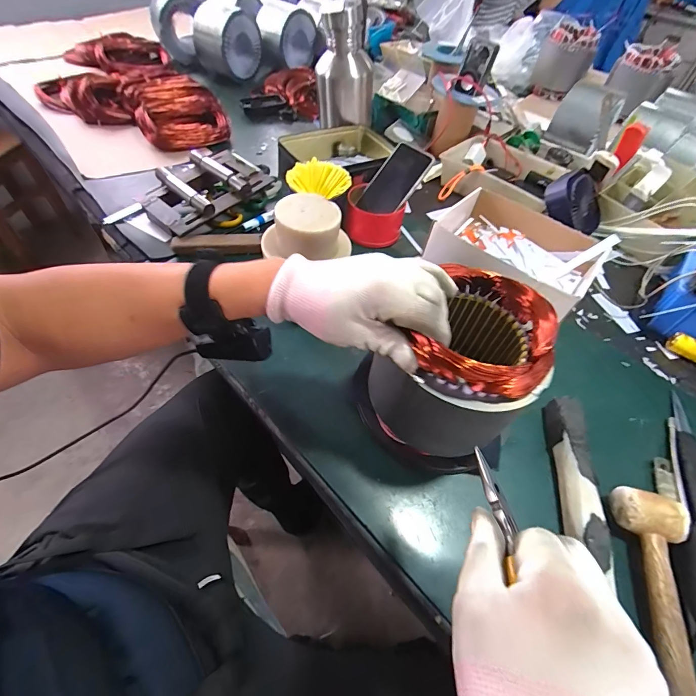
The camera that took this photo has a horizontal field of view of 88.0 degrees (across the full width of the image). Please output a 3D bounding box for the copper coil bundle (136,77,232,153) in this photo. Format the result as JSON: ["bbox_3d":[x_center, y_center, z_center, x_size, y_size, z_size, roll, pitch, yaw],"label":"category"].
[{"bbox_3d":[-0.375,-0.523,0.798,0.181,0.056,0.227,-19,58,-18],"label":"copper coil bundle"}]

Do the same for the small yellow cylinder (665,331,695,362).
[{"bbox_3d":[0.517,-0.002,0.546,0.026,0.023,0.051,-37,65,-27],"label":"small yellow cylinder"}]

